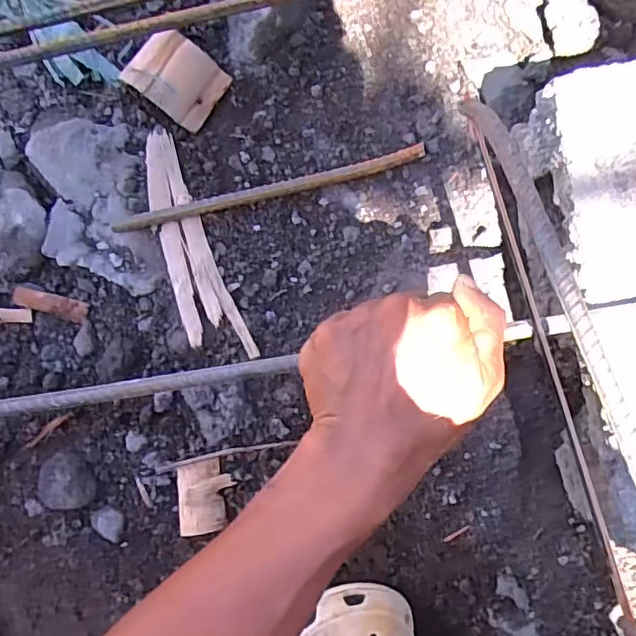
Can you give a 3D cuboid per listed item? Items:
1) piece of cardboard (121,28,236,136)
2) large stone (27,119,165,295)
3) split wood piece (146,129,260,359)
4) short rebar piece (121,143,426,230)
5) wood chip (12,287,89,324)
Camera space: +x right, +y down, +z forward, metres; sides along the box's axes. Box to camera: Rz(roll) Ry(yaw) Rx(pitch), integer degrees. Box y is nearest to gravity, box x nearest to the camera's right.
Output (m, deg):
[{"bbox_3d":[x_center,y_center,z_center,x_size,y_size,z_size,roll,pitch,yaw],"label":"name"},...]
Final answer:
[{"bbox_3d":[-0.112,-0.190,0.471,0.067,0.018,0.055,36,86,4],"label":"piece of cardboard"},{"bbox_3d":[-0.174,-0.085,0.469,0.078,0.023,0.139,-15,84,-1],"label":"large stone"},{"bbox_3d":[-0.102,-0.055,0.468,0.045,0.007,0.190,-21,85,-1],"label":"split wood piece"},{"bbox_3d":[-0.037,-0.100,0.463,0.240,0.007,0.012,-14,84,-1],"label":"short rebar piece"},{"bbox_3d":[-0.211,-0.011,0.473,0.055,0.004,0.017,16,84,-17],"label":"wood chip"}]

